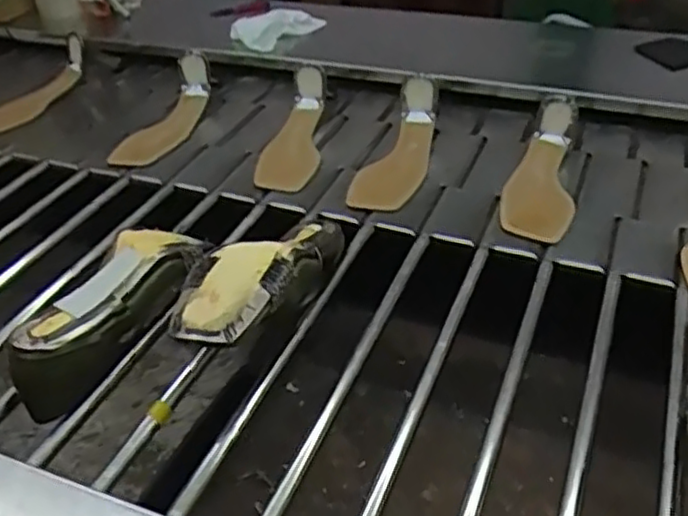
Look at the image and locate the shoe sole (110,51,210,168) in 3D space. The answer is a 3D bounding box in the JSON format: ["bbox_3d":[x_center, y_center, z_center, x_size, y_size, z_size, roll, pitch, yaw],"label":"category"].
[{"bbox_3d":[-0.240,-0.195,0.935,0.083,0.064,0.211,10,47,20],"label":"shoe sole"}]

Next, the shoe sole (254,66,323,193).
[{"bbox_3d":[-0.068,-0.164,0.871,0.078,0.056,0.206,-2,40,4],"label":"shoe sole"}]

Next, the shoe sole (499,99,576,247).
[{"bbox_3d":[0.219,-0.100,0.773,0.076,0.056,0.199,8,42,16],"label":"shoe sole"}]

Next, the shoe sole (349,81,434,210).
[{"bbox_3d":[0.063,-0.135,0.826,0.076,0.058,0.197,10,42,18],"label":"shoe sole"}]

